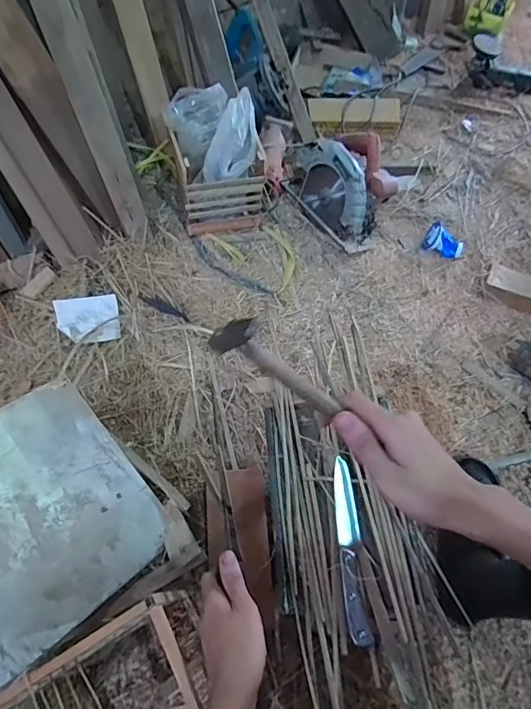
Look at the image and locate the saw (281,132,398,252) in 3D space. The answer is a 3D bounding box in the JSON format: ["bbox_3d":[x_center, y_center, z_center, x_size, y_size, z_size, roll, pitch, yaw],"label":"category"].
[{"bbox_3d":[0.189,-0.415,1.099,0.157,0.157,0.259,-32,65,-17],"label":"saw"}]

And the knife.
[{"bbox_3d":[0.100,0.224,0.537,0.028,0.016,0.203,-1,58,-3],"label":"knife"}]

